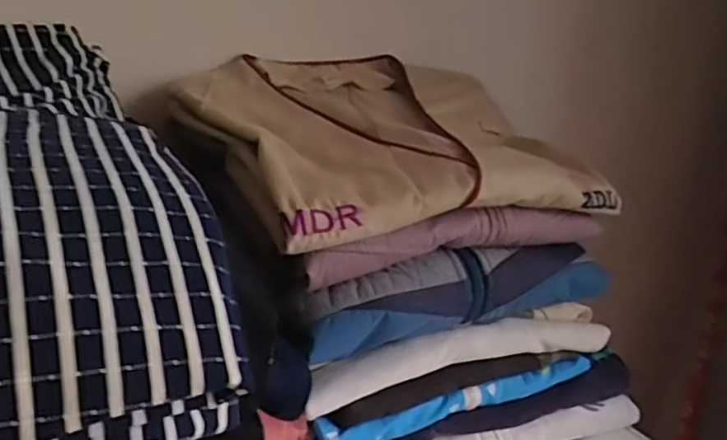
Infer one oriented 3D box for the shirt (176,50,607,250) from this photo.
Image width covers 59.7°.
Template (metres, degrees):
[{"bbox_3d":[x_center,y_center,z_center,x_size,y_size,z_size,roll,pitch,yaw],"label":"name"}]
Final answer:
[{"bbox_3d":[0.023,-0.071,0.503,0.298,0.073,0.251,-7,23,-34],"label":"shirt"}]

